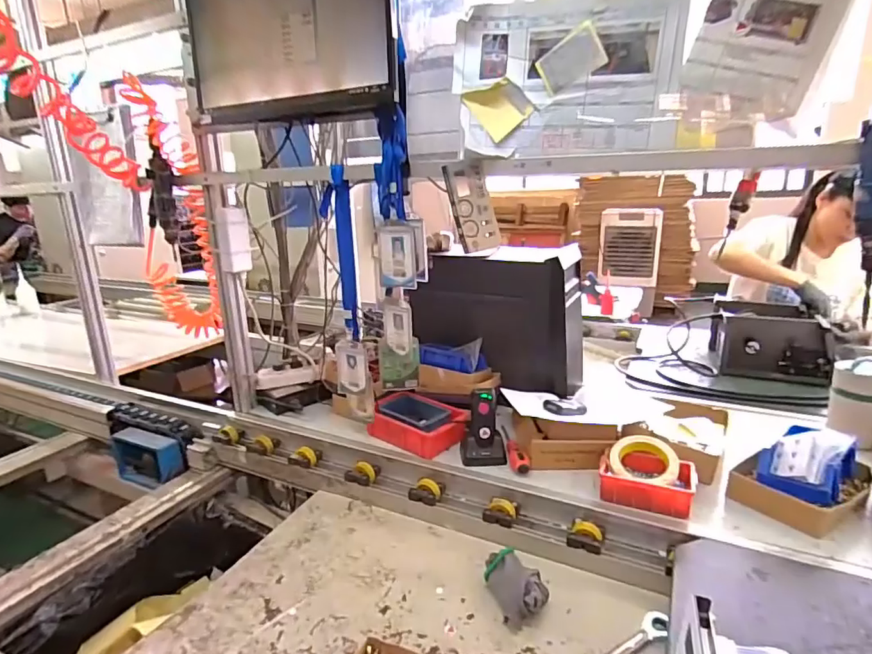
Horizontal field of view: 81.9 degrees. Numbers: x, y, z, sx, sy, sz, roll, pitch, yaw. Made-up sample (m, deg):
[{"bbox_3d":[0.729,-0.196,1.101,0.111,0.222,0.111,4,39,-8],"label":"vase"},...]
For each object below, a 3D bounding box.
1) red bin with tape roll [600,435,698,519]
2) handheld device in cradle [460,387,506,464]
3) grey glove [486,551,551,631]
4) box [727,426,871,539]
[{"bbox_3d":[0.356,0.244,0.847,0.146,0.071,0.109,5,17,25],"label":"red bin with tape roll"},{"bbox_3d":[0.091,0.197,0.980,0.085,0.133,0.055,-2,16,-1],"label":"handheld device in cradle"},{"bbox_3d":[0.120,0.386,0.750,0.071,0.056,0.113,-6,16,-15],"label":"grey glove"},{"bbox_3d":[0.603,0.233,0.825,0.197,0.101,0.156,-14,20,-37],"label":"box"}]

